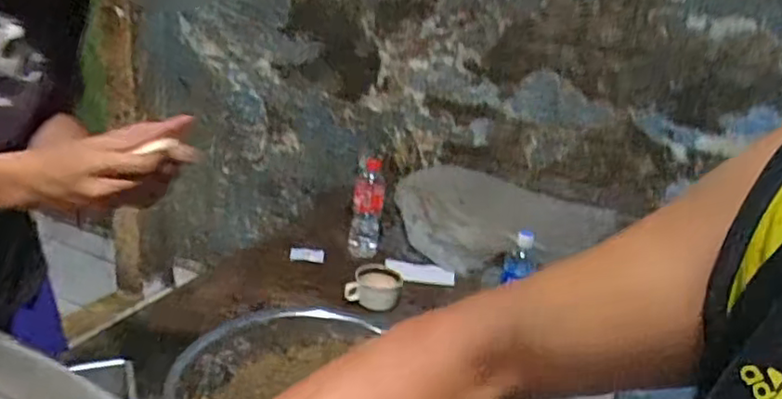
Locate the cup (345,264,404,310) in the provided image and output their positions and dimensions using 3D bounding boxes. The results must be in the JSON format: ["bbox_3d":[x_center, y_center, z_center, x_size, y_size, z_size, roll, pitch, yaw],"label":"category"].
[{"bbox_3d":[-0.034,0.172,1.279,0.106,0.070,0.102,5,22,-2],"label":"cup"}]

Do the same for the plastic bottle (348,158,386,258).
[{"bbox_3d":[-0.052,0.017,1.422,0.076,0.225,0.071,4,22,-3],"label":"plastic bottle"}]

